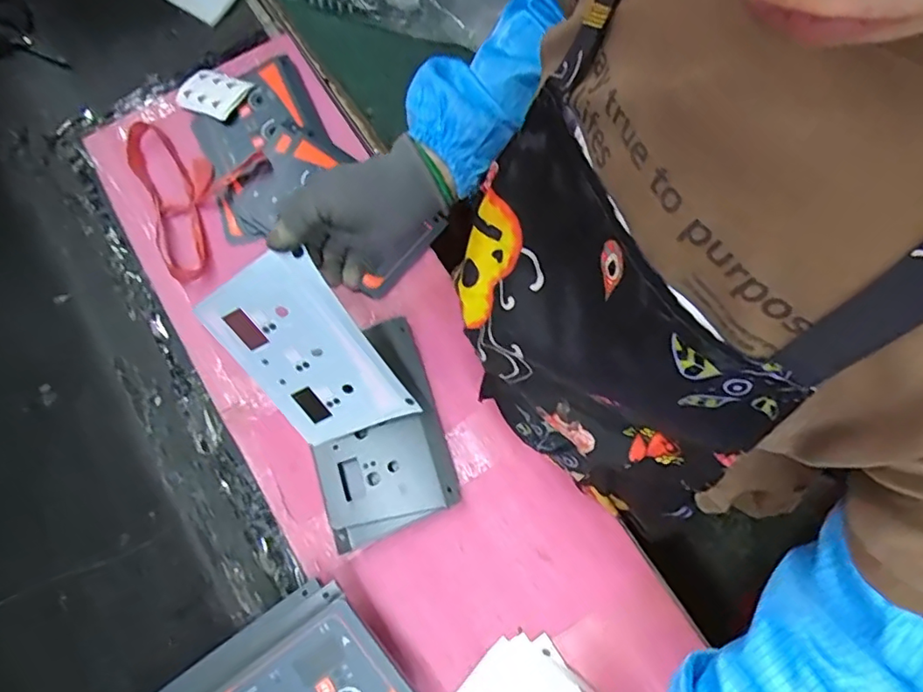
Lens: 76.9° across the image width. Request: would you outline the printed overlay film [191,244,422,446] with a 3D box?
[{"bbox_3d":[-0.141,0.010,0.526,0.117,0.013,0.186,-26,117,15],"label":"printed overlay film"}]

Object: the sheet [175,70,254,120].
[{"bbox_3d":[-0.291,-0.297,0.679,0.082,0.016,0.059,27,76,8],"label":"sheet"}]

